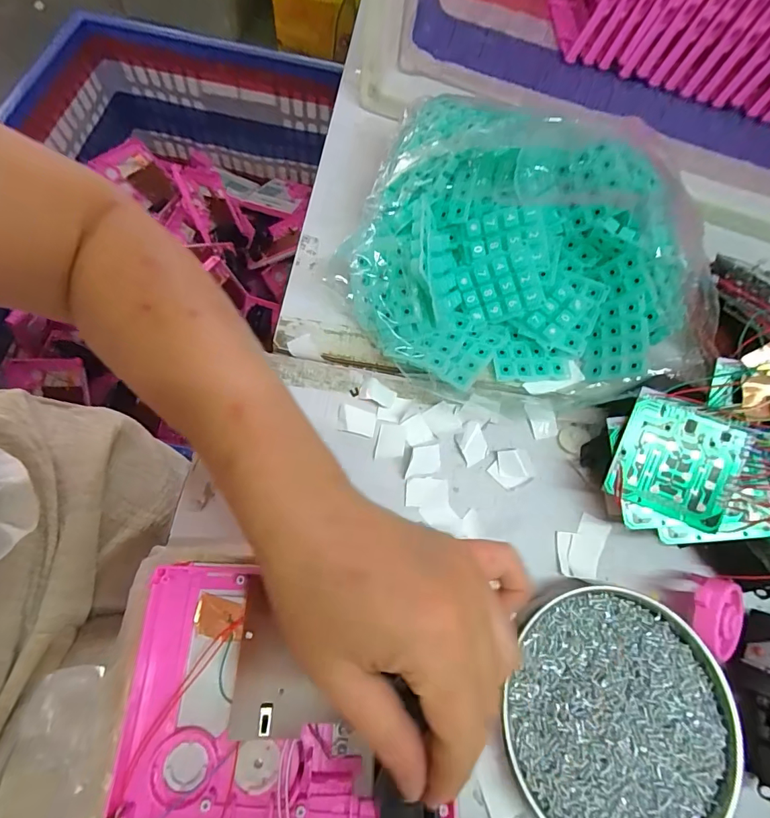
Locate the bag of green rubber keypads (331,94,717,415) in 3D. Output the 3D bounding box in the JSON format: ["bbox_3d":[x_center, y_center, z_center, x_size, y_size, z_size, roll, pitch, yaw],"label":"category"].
[{"bbox_3d":[0.104,-0.115,0.329,0.258,0.095,0.199,11,68,-1],"label":"bag of green rubber keypads"}]

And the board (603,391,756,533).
[{"bbox_3d":[0.190,0.035,0.287,0.072,0.004,0.070,23,90,10],"label":"board"}]

